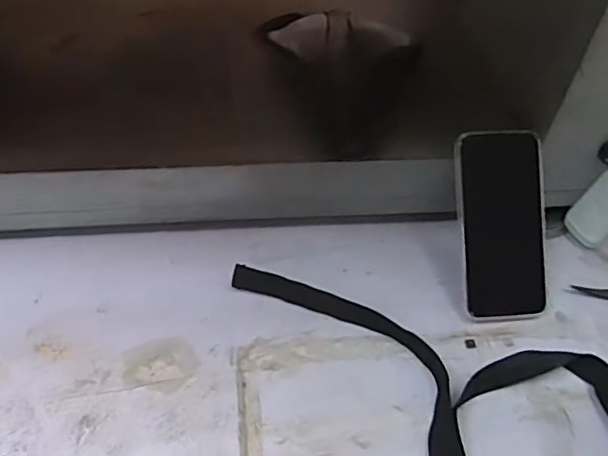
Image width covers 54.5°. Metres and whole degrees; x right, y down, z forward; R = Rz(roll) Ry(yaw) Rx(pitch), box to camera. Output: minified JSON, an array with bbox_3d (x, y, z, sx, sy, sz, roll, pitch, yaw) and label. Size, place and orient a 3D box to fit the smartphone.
[{"bbox_3d":[0.182,-0.003,0.527,0.089,0.015,0.163,-4,90,-11],"label":"smartphone"}]

